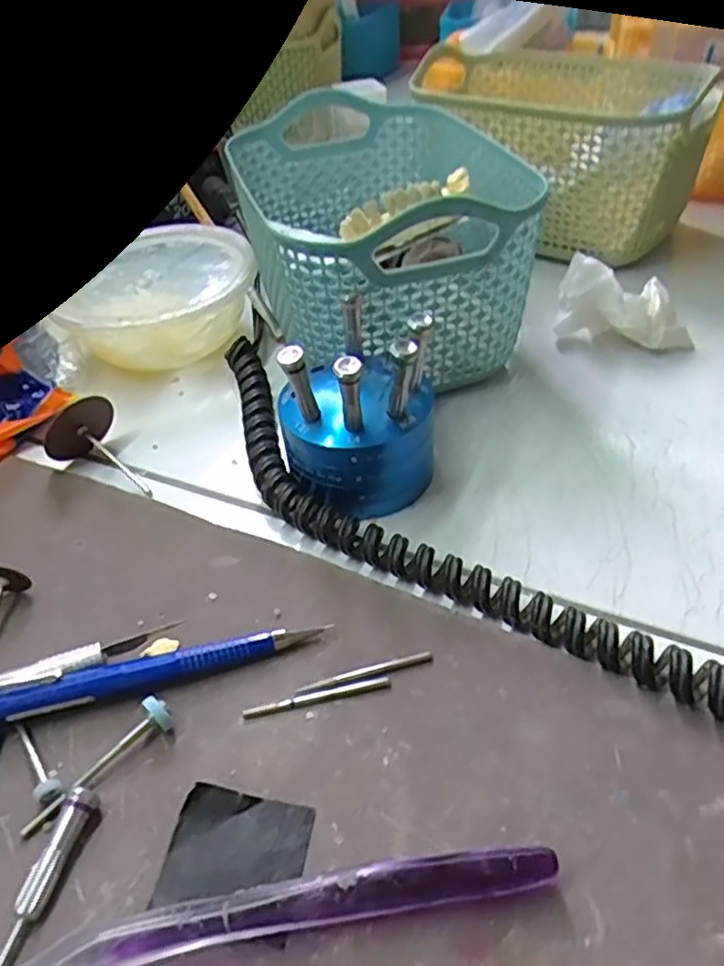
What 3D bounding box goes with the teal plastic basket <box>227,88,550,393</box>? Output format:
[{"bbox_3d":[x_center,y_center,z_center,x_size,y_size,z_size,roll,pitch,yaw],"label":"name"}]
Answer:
[{"bbox_3d":[0.007,-0.115,0.338,0.112,0.088,0.166,-15,44,-12],"label":"teal plastic basket"}]

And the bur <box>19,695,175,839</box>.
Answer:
[{"bbox_3d":[-0.073,0.078,0.191,0.046,0.010,0.009,-33,50,-29],"label":"bur"}]

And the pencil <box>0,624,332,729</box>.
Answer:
[{"bbox_3d":[-0.079,0.060,0.209,0.134,0.012,0.011,-14,43,-11],"label":"pencil"}]

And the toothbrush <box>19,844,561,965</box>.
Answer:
[{"bbox_3d":[-0.048,0.105,0.156,0.184,0.013,0.021,-5,42,-2],"label":"toothbrush"}]

